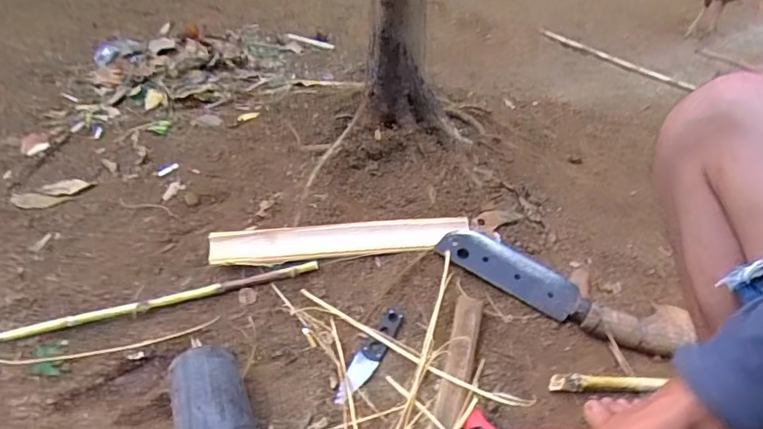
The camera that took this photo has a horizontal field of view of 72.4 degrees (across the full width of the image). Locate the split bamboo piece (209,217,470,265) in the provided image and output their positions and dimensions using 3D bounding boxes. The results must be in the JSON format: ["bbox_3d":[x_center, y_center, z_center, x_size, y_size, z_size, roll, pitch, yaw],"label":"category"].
[{"bbox_3d":[-0.057,0.044,0.810,0.392,0.042,0.053,-3,39,-10],"label":"split bamboo piece"}]

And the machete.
[{"bbox_3d":[0.258,0.105,0.767,0.355,0.036,0.097,19,40,17],"label":"machete"}]

